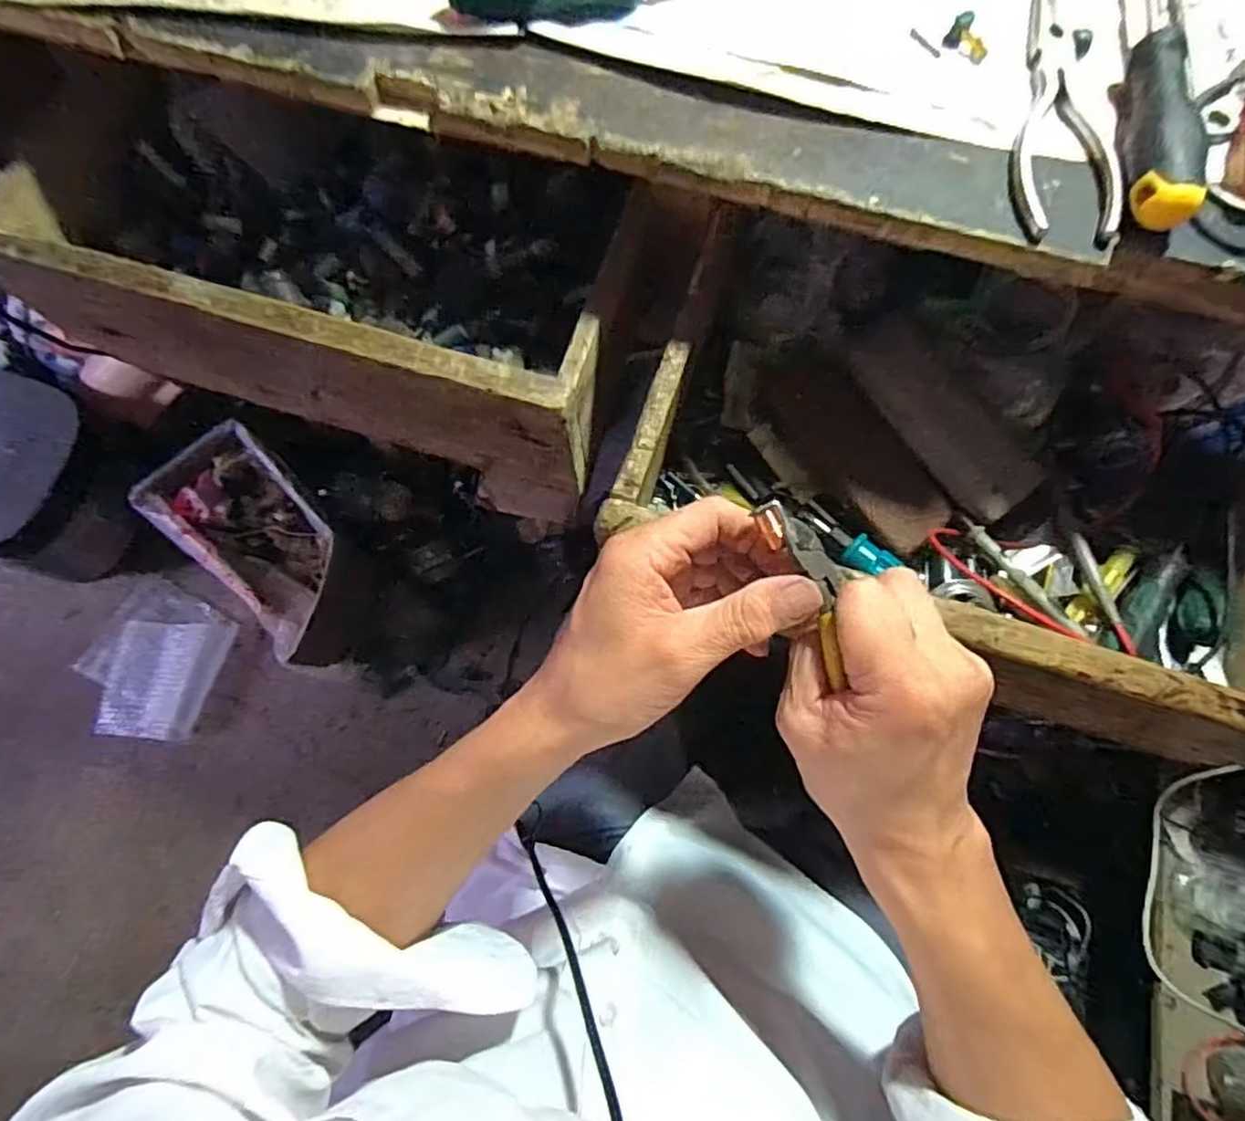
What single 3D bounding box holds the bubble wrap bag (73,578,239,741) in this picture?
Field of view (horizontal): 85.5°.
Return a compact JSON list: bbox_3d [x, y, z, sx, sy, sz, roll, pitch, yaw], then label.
[{"bbox_3d":[-0.748,0.157,1.078,0.214,0.040,0.245,9,63,3],"label":"bubble wrap bag"}]

